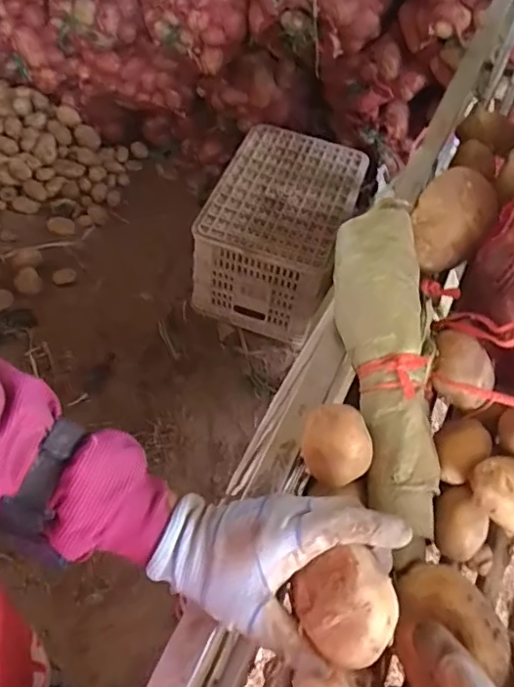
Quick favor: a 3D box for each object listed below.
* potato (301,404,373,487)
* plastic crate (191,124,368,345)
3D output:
[{"bbox_3d":[0.060,0.076,0.412,0.049,0.041,0.054,-24,61,-17],"label":"potato"},{"bbox_3d":[0.064,-0.332,1.571,0.337,0.294,0.539,19,58,10],"label":"plastic crate"}]

